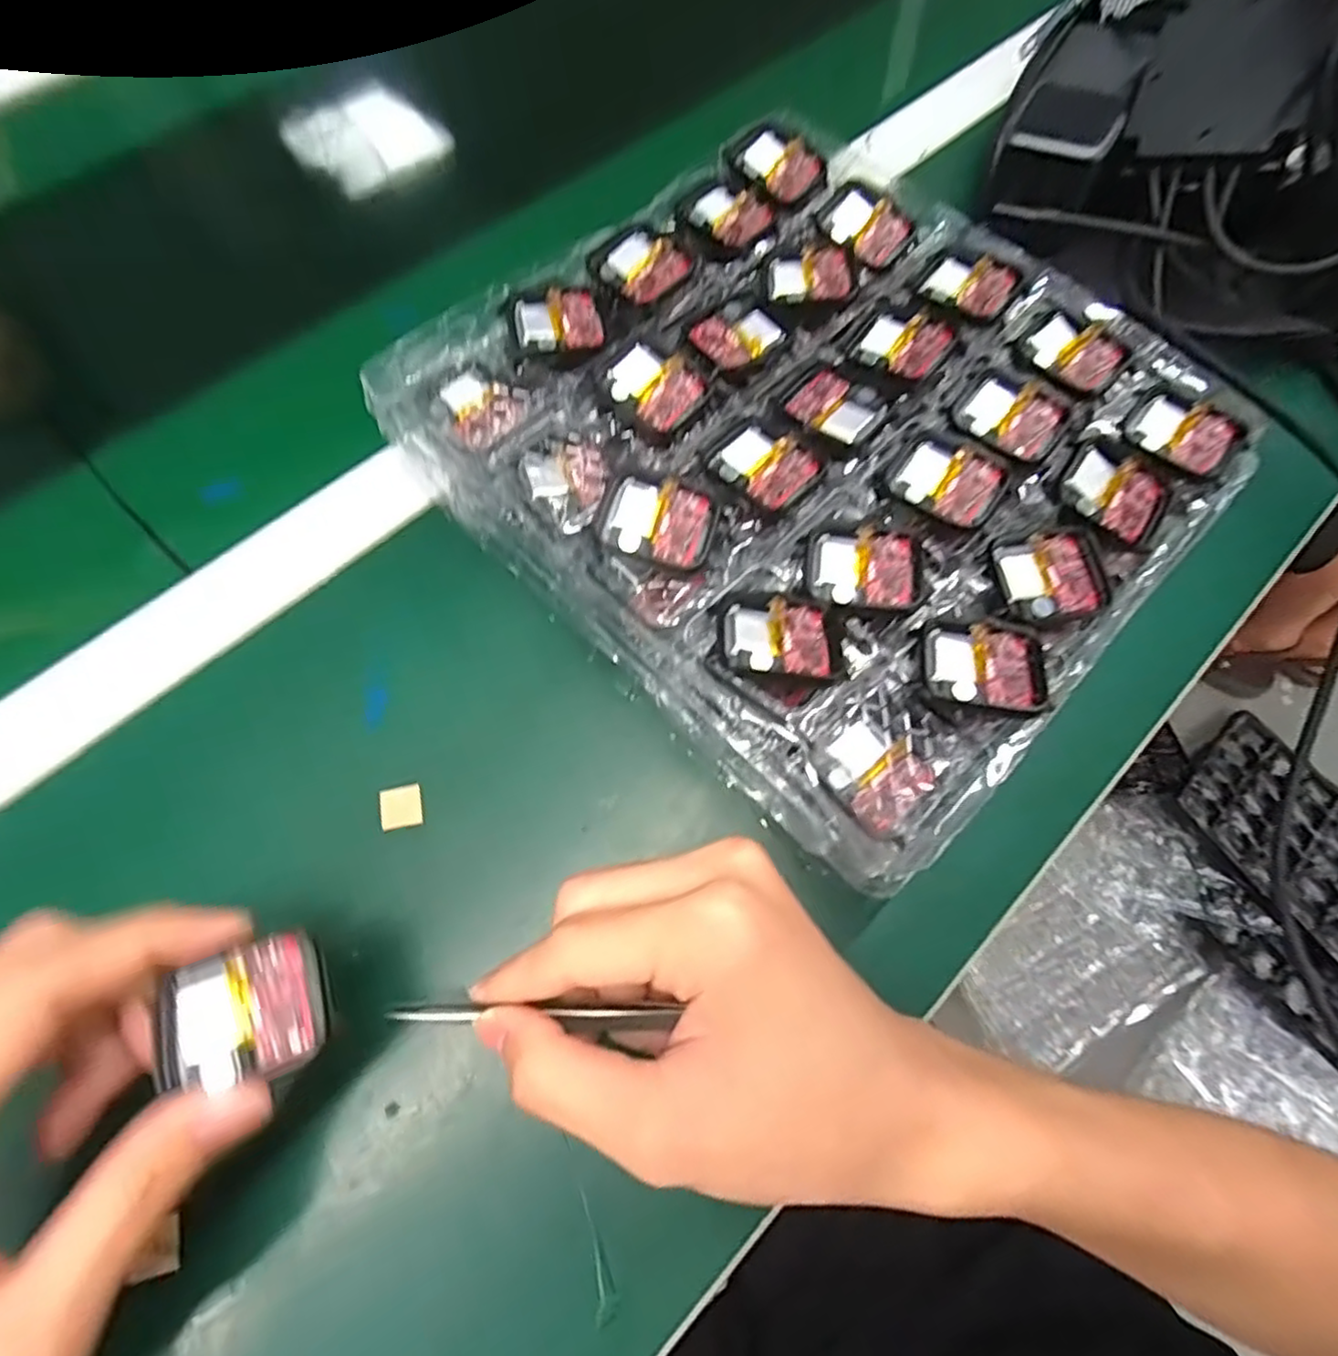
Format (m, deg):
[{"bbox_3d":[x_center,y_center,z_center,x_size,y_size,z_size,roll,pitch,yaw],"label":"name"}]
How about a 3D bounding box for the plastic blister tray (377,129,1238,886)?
[{"bbox_3d":[0.064,-0.105,0.298,0.266,0.041,0.283,-42,74,-17],"label":"plastic blister tray"}]

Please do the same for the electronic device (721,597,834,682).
[{"bbox_3d":[0.037,-0.014,0.240,0.037,0.010,0.033,-1,67,-1],"label":"electronic device"}]

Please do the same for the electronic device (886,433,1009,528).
[{"bbox_3d":[0.110,-0.079,0.276,0.041,0.005,0.032,41,72,15],"label":"electronic device"}]

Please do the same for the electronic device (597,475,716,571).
[{"bbox_3d":[-0.004,-0.058,0.258,0.039,0.009,0.034,13,67,4],"label":"electronic device"}]

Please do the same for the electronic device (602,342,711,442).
[{"bbox_3d":[-0.006,-0.121,0.287,0.038,0.007,0.037,40,72,14],"label":"electronic device"}]

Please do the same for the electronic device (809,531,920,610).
[{"bbox_3d":[0.073,-0.041,0.260,0.039,0.005,0.031,5,67,1],"label":"electronic device"}]

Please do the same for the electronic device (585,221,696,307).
[{"bbox_3d":[-0.012,-0.184,0.309,0.042,0.008,0.035,42,73,15],"label":"electronic device"}]

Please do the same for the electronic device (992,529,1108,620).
[{"bbox_3d":[0.147,-0.039,0.267,0.039,0.006,0.033,-12,68,-6],"label":"electronic device"}]

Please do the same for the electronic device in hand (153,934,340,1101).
[{"bbox_3d":[-0.119,0.095,0.197,0.042,0.008,0.035,-18,69,-9],"label":"electronic device in hand"}]

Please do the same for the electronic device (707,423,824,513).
[{"bbox_3d":[0.038,-0.083,0.274,0.038,0.007,0.033,41,72,15],"label":"electronic device"}]

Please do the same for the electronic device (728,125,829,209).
[{"bbox_3d":[0.054,-0.250,0.341,0.038,0.010,0.043,-41,74,-16],"label":"electronic device"}]

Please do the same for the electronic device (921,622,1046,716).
[{"bbox_3d":[0.112,-0.004,0.248,0.041,0.006,0.035,10,67,3],"label":"electronic device"}]

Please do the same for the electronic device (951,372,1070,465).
[{"bbox_3d":[0.140,-0.108,0.288,0.041,0.004,0.036,39,72,14],"label":"electronic device"}]

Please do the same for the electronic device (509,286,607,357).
[{"bbox_3d":[-0.048,-0.153,0.302,0.037,0.010,0.033,-14,68,-7],"label":"electronic device"}]

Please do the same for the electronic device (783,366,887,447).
[{"bbox_3d":[0.070,-0.114,0.289,0.037,0.006,0.032,38,71,14],"label":"electronic device"}]

